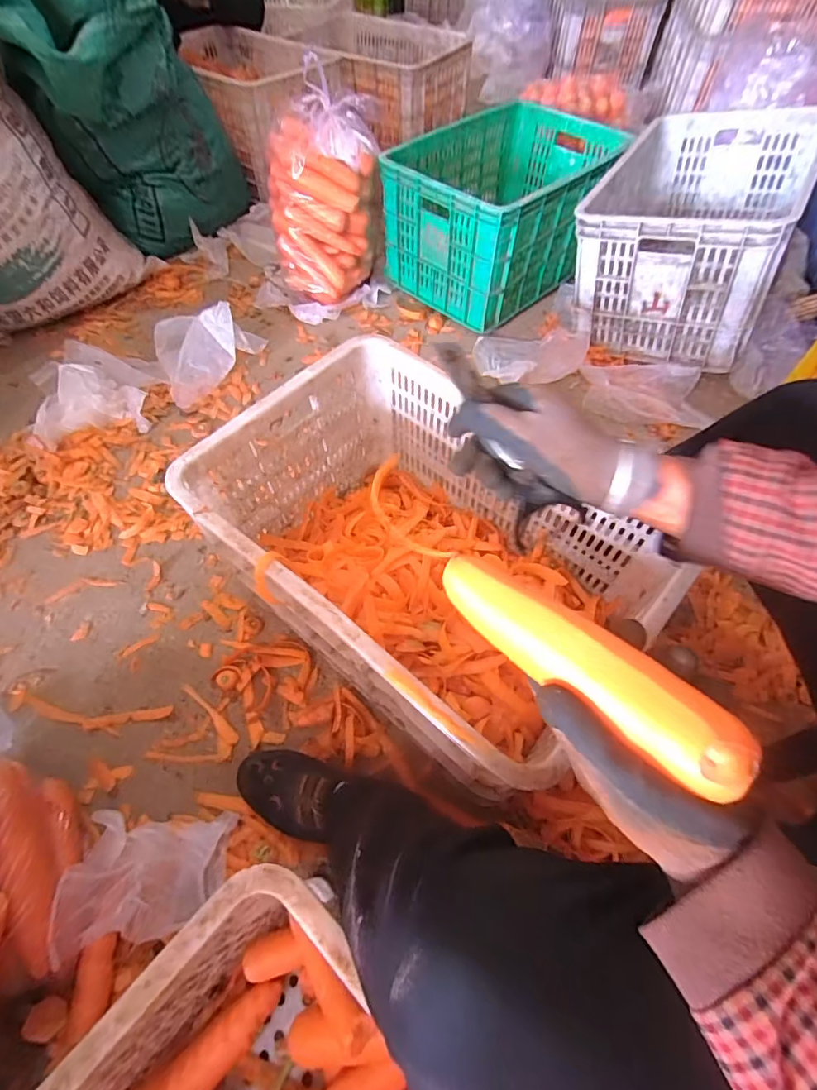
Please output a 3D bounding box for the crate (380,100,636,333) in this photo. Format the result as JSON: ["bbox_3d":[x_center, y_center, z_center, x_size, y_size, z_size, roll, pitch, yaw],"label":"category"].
[{"bbox_3d":[0.223,-0.795,1.132,0.514,0.246,0.366,-40,66,-22],"label":"crate"}]

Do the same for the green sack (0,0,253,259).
[{"bbox_3d":[-0.607,-0.967,1.054,0.377,0.495,0.331,-17,60,-10],"label":"green sack"}]

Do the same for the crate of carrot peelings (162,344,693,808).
[{"bbox_3d":[0.015,0.016,0.642,0.500,0.259,0.347,37,65,20],"label":"crate of carrot peelings"}]

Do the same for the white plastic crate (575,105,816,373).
[{"bbox_3d":[0.582,-0.655,0.999,0.376,0.261,0.511,24,62,14],"label":"white plastic crate"}]

